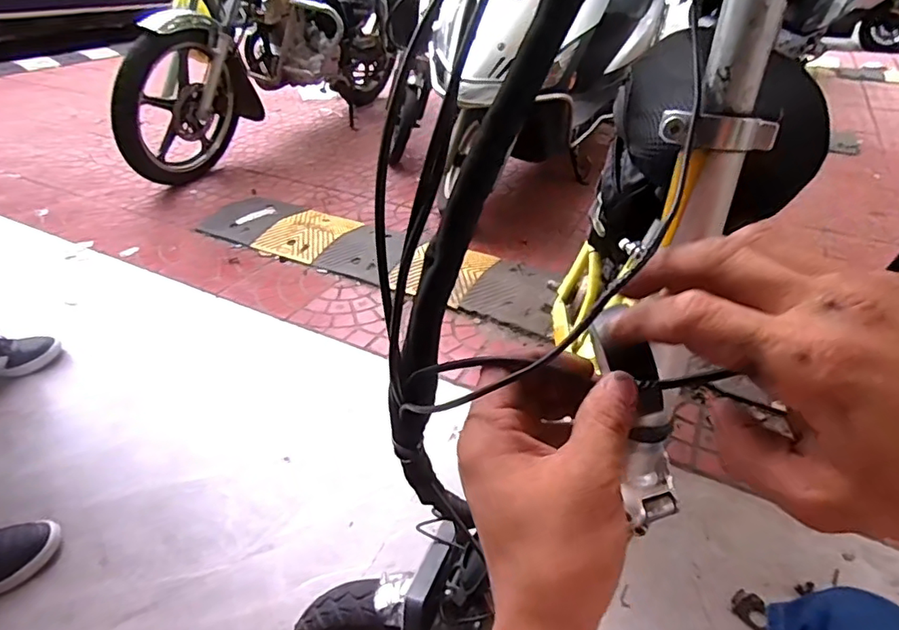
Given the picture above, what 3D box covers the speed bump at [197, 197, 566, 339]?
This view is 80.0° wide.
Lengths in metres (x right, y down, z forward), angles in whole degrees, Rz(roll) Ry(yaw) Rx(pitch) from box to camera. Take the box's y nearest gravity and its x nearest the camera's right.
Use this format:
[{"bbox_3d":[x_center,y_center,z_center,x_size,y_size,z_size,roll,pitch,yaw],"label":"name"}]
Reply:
[{"bbox_3d":[-0.248,-0.211,1.667,1.234,0.044,0.339,18,47,23],"label":"speed bump"}]

